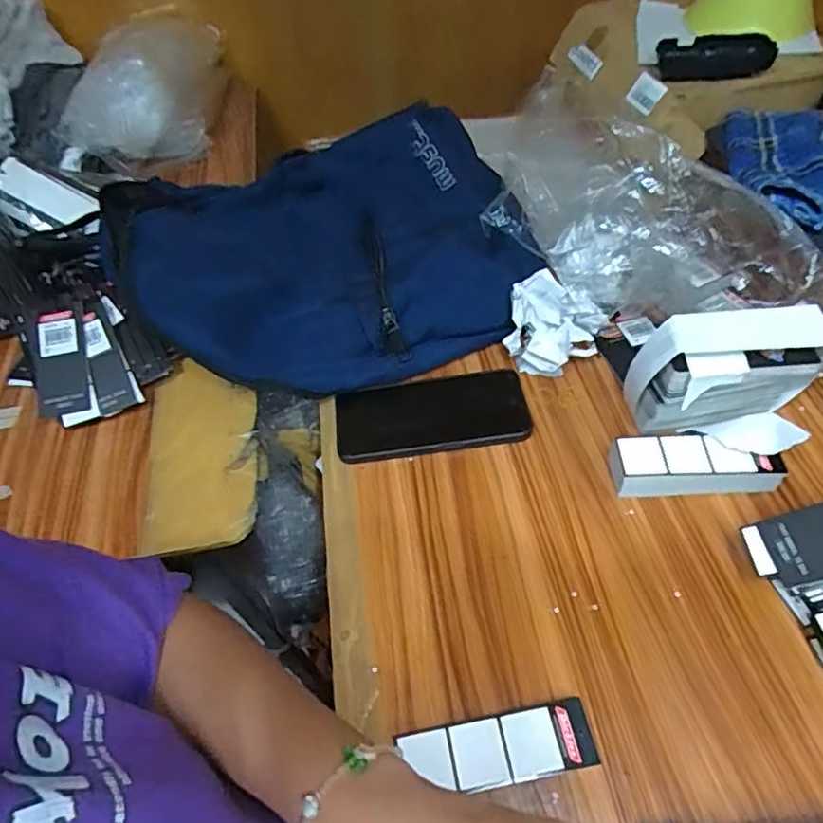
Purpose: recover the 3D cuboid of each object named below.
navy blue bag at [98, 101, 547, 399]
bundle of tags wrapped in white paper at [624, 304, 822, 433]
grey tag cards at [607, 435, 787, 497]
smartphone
[{"bbox_3d":[-0.106,-0.166,0.615,0.397,0.111,0.325,-12,51,-4],"label":"navy blue bag"},{"bbox_3d":[0.252,-0.028,0.478,0.132,0.104,0.044,-7,51,0],"label":"bundle of tags wrapped in white paper"},{"bbox_3d":[0.222,0.044,0.462,0.124,0.041,0.035,-2,51,4],"label":"grey tag cards"},{"bbox_3d":[0.018,0.003,0.528,0.169,0.014,0.078,-9,51,-2],"label":"smartphone"}]

